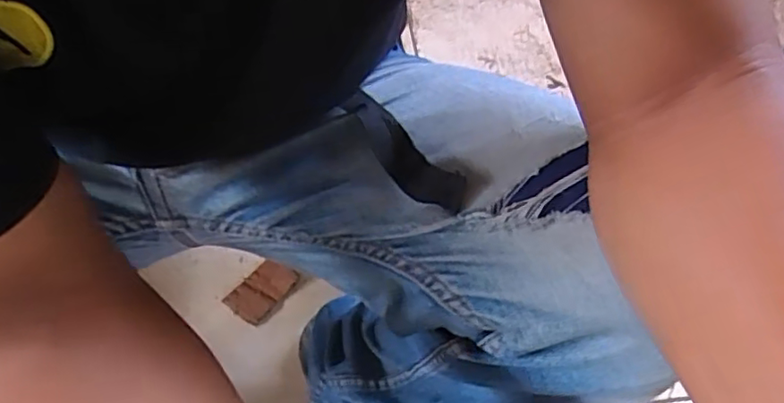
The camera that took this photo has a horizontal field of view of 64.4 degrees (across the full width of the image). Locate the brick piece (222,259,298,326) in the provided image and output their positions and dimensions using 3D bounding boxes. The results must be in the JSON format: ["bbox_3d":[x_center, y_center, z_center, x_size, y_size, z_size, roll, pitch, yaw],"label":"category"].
[{"bbox_3d":[-0.155,0.106,0.741,0.049,0.017,0.078,31,55,19],"label":"brick piece"}]

